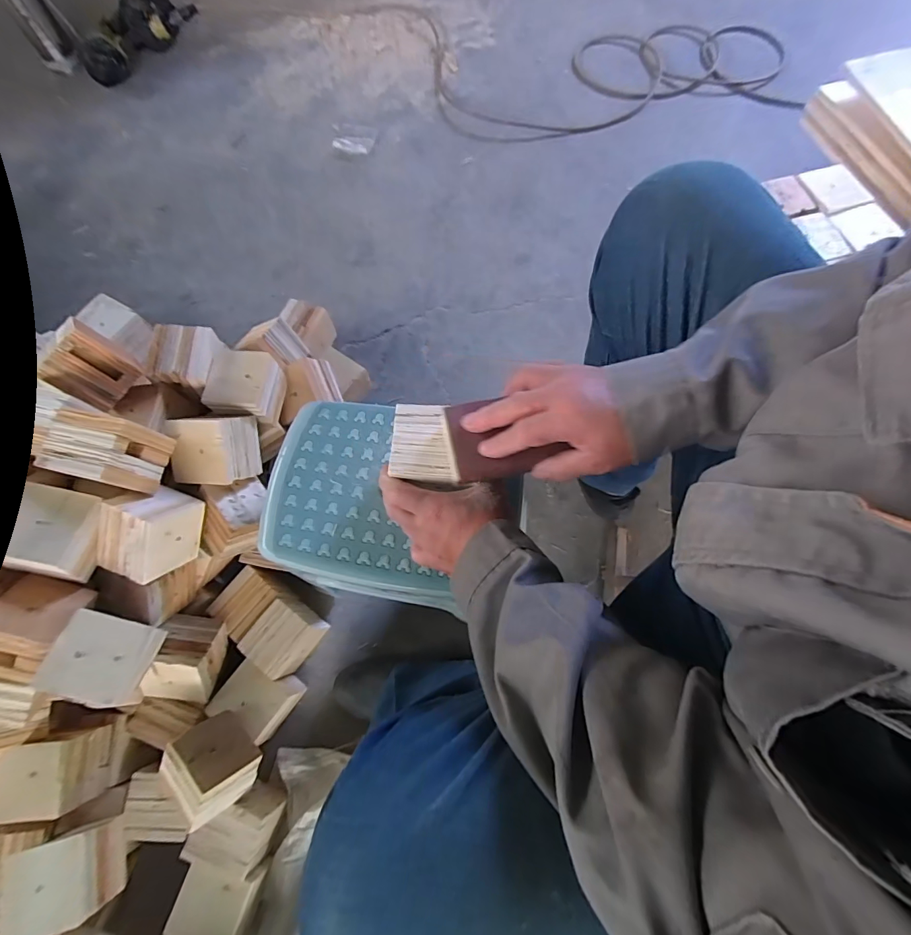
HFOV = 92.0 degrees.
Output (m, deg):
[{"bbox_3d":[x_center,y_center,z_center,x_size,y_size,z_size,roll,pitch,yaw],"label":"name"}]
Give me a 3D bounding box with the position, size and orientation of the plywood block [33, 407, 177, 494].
[{"bbox_3d":[-0.458,-0.023,0.579,0.104,0.089,0.089,12,72,6],"label":"plywood block"}]

